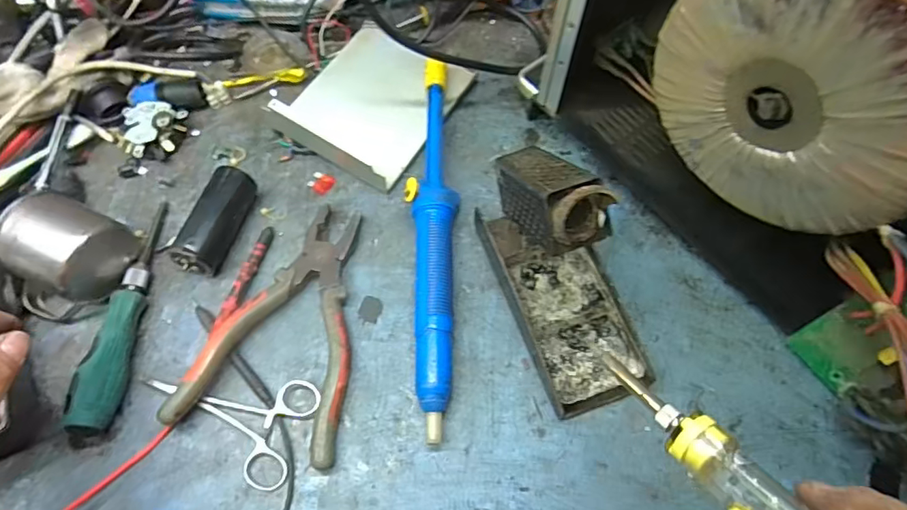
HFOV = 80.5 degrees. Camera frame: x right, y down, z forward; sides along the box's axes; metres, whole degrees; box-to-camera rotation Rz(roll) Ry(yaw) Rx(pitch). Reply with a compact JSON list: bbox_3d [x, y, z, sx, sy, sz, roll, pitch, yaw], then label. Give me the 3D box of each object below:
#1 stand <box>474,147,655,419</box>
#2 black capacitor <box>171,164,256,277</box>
[{"bbox_3d":[0.075,0.002,0.337,0.066,0.118,0.174,-17,63,-9],"label":"stand"},{"bbox_3d":[-0.185,-0.029,0.415,0.028,0.030,0.086,14,63,7],"label":"black capacitor"}]

